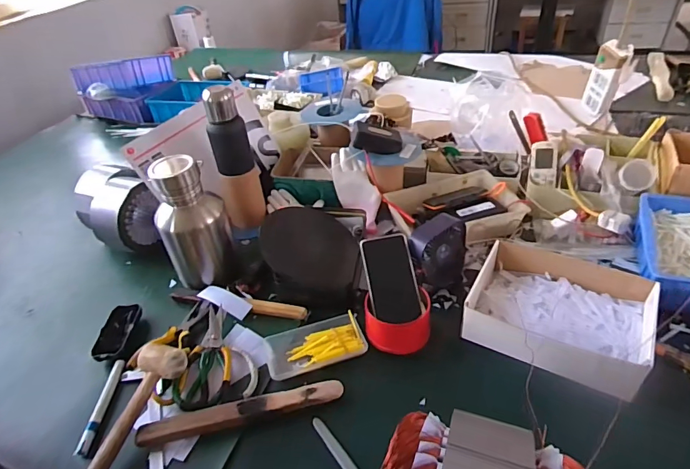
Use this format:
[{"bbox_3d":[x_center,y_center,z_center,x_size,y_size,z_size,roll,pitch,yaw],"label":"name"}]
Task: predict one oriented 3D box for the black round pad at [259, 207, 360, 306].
[{"bbox_3d":[-0.063,0.030,0.790,0.186,0.024,0.193,30,40,-10],"label":"black round pad"}]

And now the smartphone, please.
[{"bbox_3d":[0.076,0.070,0.693,0.078,0.009,0.139,-10,76,-1],"label":"smartphone"}]

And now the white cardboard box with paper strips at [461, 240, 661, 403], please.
[{"bbox_3d":[0.321,0.116,0.652,0.238,0.068,0.198,19,39,29],"label":"white cardboard box with paper strips"}]

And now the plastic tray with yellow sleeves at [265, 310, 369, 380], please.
[{"bbox_3d":[-0.044,0.173,0.683,0.152,0.026,0.075,-15,40,-10],"label":"plastic tray with yellow sleeves"}]

